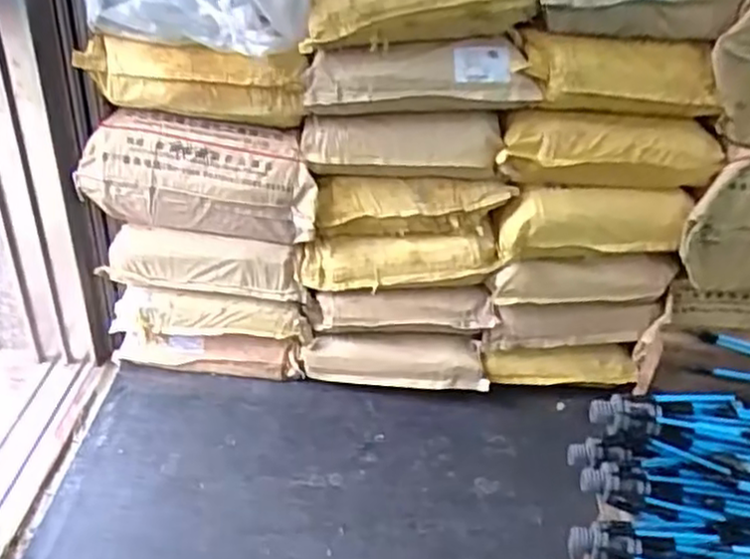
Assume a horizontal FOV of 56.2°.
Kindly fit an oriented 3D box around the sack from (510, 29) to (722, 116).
[{"bbox_3d":[0.467,-0.386,1.344,0.370,0.133,0.115,-1,34,-8],"label":"sack"}]

